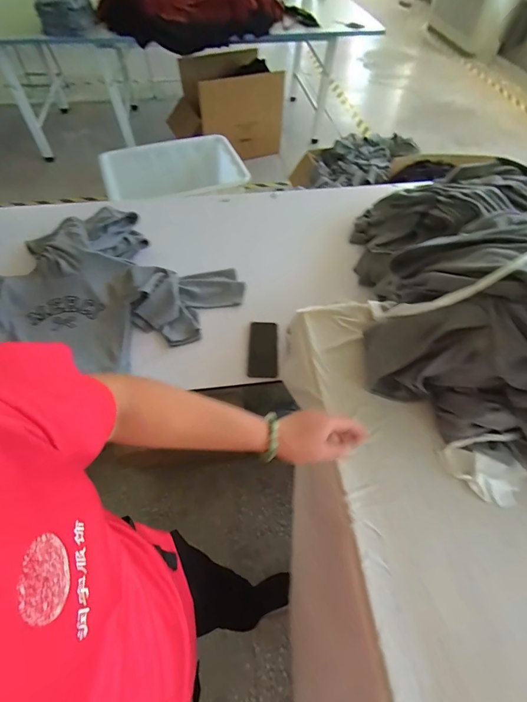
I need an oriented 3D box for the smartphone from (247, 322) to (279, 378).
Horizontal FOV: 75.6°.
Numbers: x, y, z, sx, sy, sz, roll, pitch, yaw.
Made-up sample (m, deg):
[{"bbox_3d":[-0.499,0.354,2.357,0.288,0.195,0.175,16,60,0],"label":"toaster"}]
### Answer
[{"bbox_3d":[0.000,-0.006,0.854,0.074,0.010,0.154,-3,58,9],"label":"smartphone"}]

